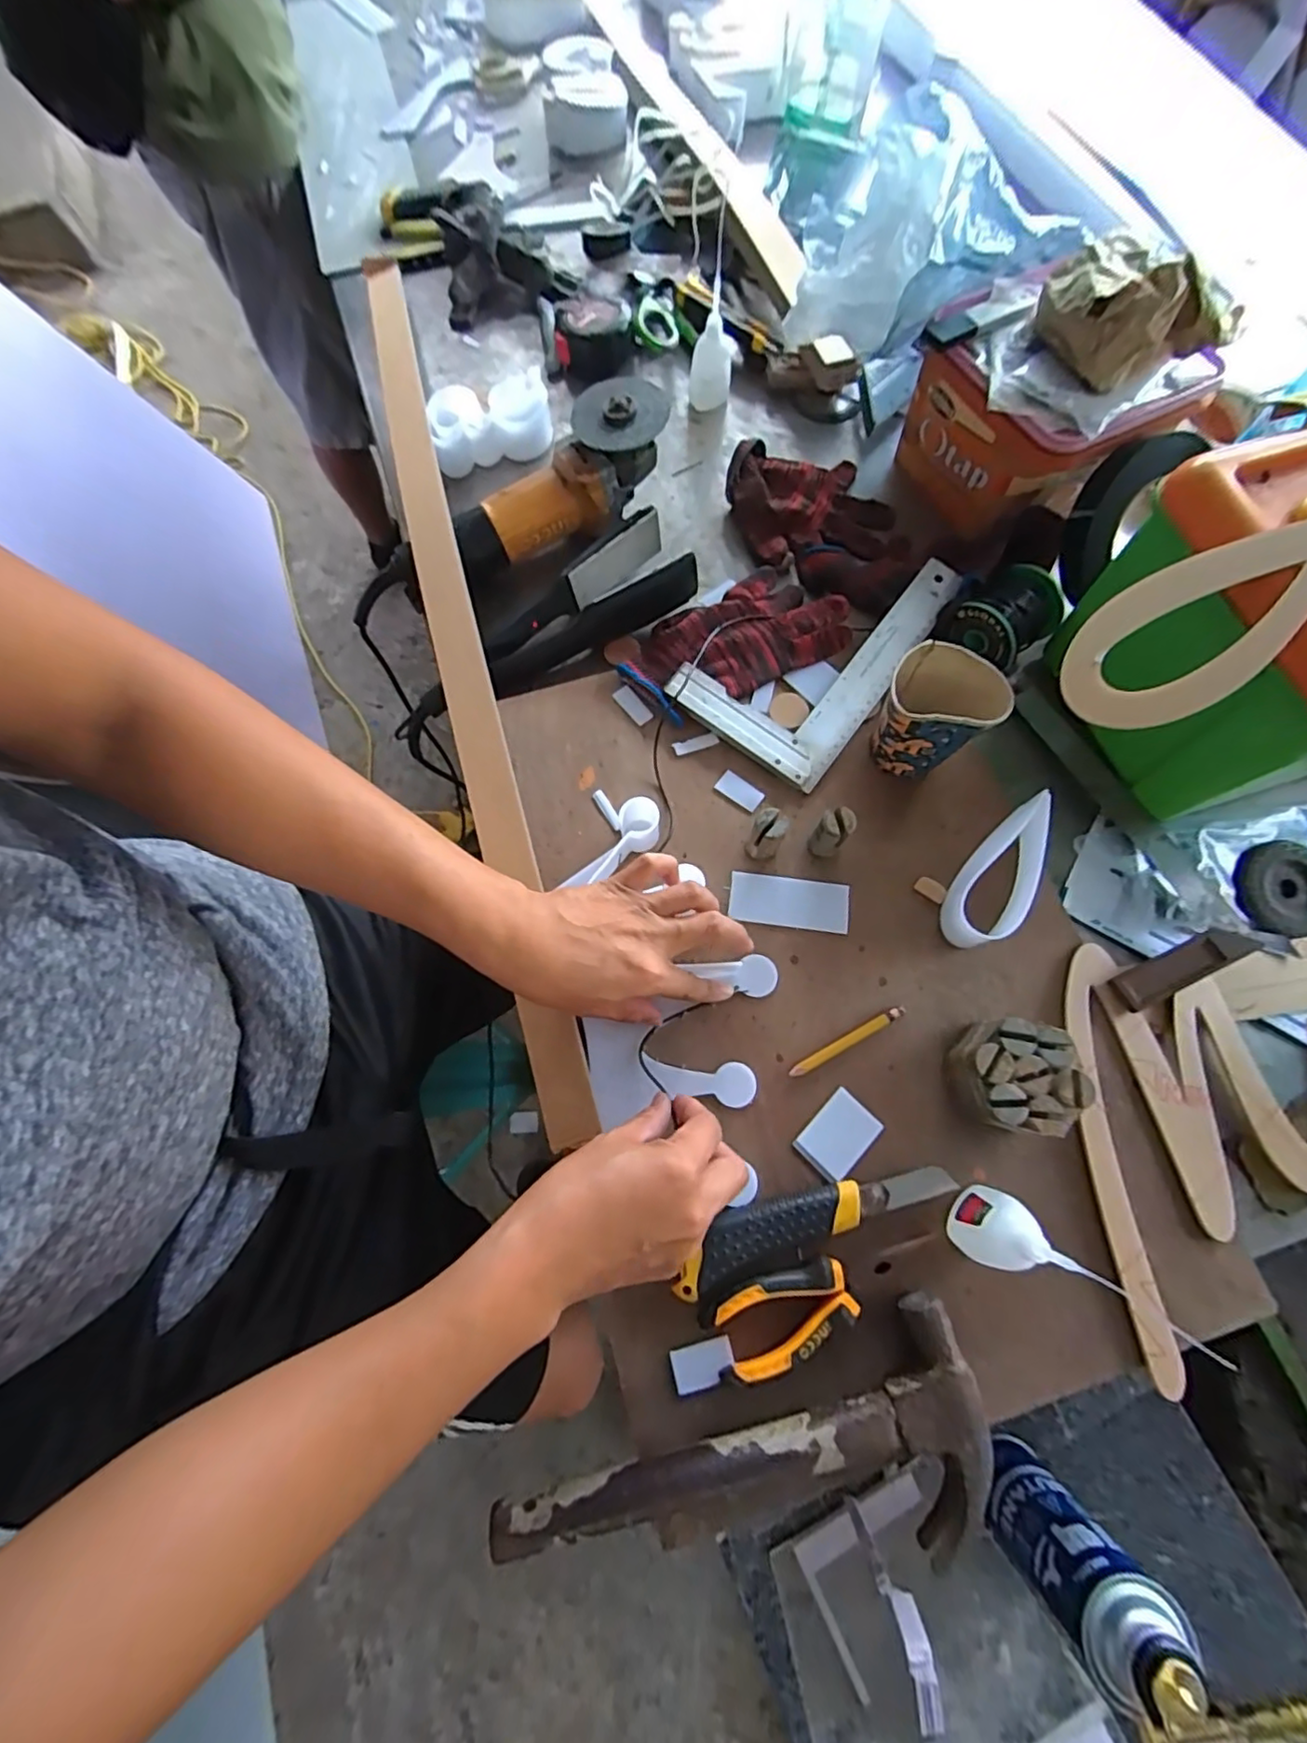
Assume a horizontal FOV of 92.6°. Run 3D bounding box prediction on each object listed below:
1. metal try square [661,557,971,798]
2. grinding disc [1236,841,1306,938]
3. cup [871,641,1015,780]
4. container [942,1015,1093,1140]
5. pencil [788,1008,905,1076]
[{"bbox_3d":[0.147,-0.203,0.557,0.147,0.031,0.255,37,73,11],"label":"metal try square"},{"bbox_3d":[0.510,0.013,0.501,0.085,0.013,0.072,-23,73,-4],"label":"grinding disc"},{"bbox_3d":[0.215,-0.116,0.490,0.081,0.097,0.067,27,74,8],"label":"cup"},{"bbox_3d":[0.246,0.141,0.428,0.072,0.051,0.068,-1,73,2],"label":"container"},{"bbox_3d":[0.142,0.125,0.457,0.095,0.008,0.009,-27,73,-6],"label":"pencil"}]

